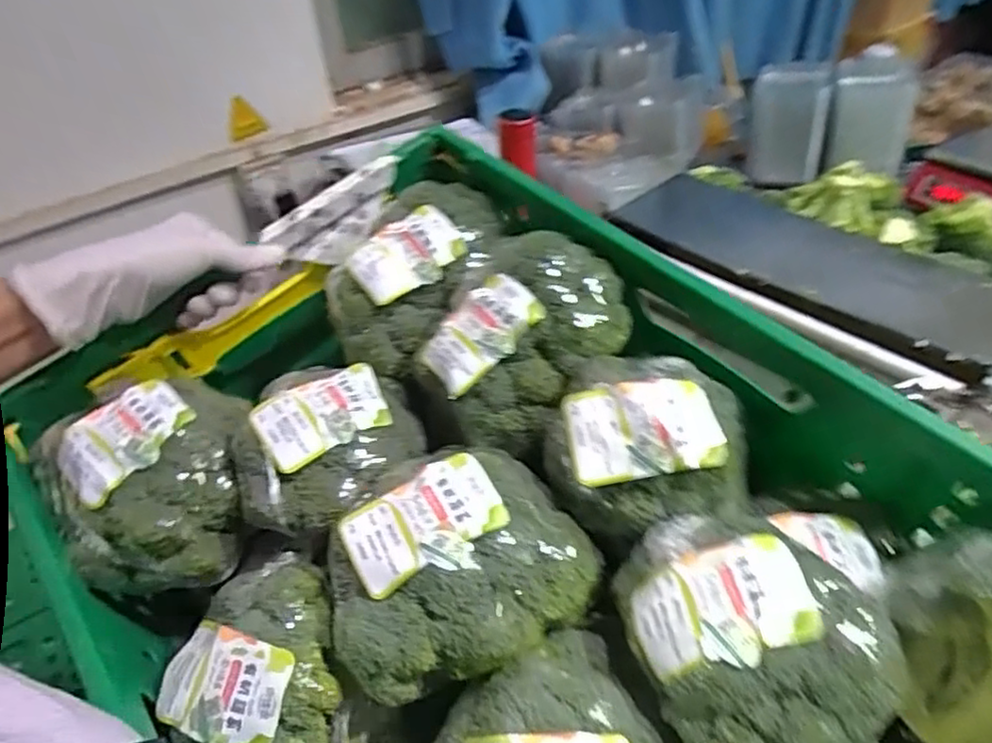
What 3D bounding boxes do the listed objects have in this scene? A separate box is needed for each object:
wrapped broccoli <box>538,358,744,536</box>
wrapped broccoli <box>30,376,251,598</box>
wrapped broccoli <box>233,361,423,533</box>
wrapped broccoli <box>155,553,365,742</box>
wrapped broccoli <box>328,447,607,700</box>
[{"bbox_3d":[0.081,0.037,0.371,0.105,0.065,0.081,1,28,8],"label":"wrapped broccoli"},{"bbox_3d":[-0.208,0.069,0.405,0.114,0.101,0.085,-17,31,-25],"label":"wrapped broccoli"},{"bbox_3d":[-0.098,0.041,0.407,0.115,0.060,0.088,-15,30,-22],"label":"wrapped broccoli"},{"bbox_3d":[-0.115,0.167,0.334,0.083,0.087,0.103,-19,32,-28],"label":"wrapped broccoli"},{"bbox_3d":[-0.018,0.097,0.337,0.127,0.073,0.082,-11,29,-15],"label":"wrapped broccoli"}]

